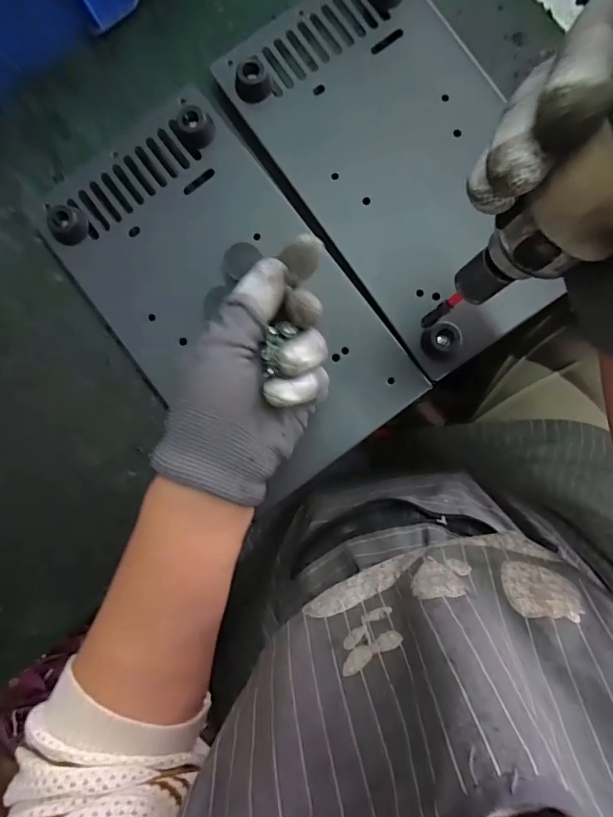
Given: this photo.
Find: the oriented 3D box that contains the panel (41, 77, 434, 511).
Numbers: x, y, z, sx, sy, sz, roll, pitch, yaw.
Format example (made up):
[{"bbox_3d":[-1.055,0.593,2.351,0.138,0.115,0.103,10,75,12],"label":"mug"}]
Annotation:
[{"bbox_3d":[-0.056,-0.077,0.317,0.153,0.018,0.266,-38,87,2],"label":"panel"}]

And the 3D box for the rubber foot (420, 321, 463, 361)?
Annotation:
[{"bbox_3d":[0.088,-0.044,0.302,0.025,0.012,0.023,0,89,3],"label":"rubber foot"}]

